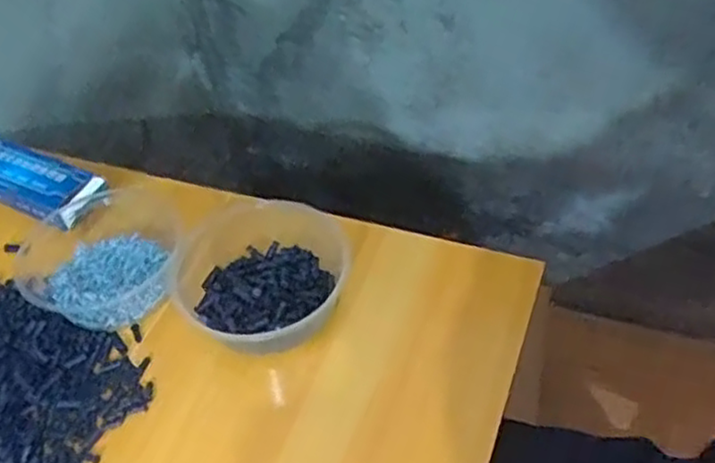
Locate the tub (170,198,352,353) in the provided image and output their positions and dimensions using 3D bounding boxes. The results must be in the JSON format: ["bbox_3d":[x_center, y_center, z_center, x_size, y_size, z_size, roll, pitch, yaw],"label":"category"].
[{"bbox_3d":[-0.079,0.040,0.600,0.139,0.066,0.168,-4,47,-2],"label":"tub"}]

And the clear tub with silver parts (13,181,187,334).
[{"bbox_3d":[-0.230,0.011,0.621,0.141,0.049,0.146,-1,47,1],"label":"clear tub with silver parts"}]

